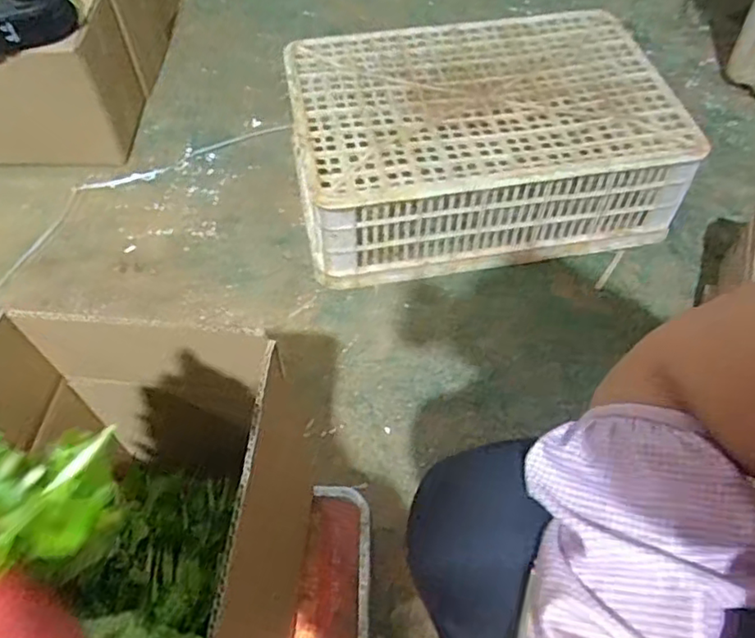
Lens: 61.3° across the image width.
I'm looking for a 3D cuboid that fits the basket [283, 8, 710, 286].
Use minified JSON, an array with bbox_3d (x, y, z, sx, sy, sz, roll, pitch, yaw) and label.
[{"bbox_3d":[0.160,-0.287,1.048,0.577,0.201,0.385,-9,56,-7],"label":"basket"}]

